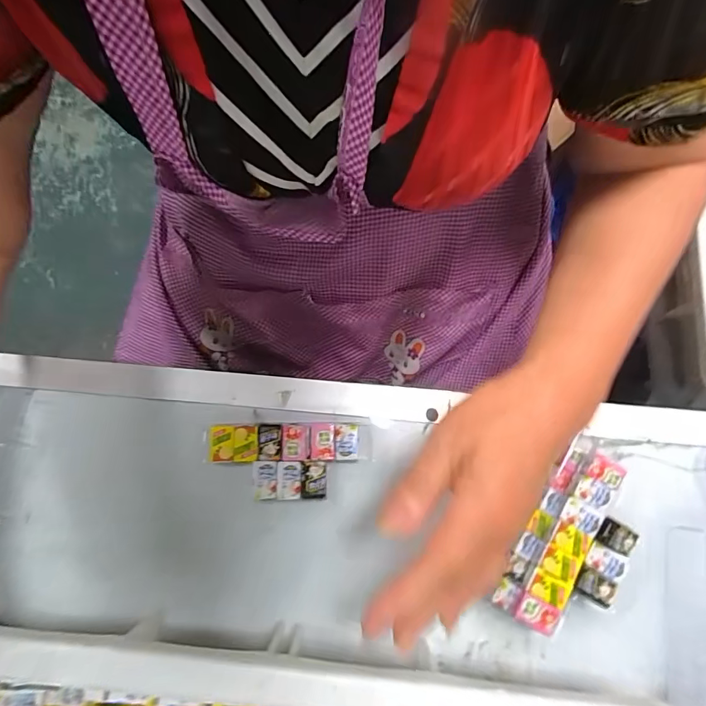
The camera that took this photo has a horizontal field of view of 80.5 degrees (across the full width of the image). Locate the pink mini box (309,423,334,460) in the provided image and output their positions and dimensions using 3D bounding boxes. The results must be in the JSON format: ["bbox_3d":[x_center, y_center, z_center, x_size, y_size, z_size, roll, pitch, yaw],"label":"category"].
[{"bbox_3d":[-0.022,0.064,0.301,0.018,0.004,0.025,-2,79,0],"label":"pink mini box"}]

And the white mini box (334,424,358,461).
[{"bbox_3d":[-0.005,0.065,0.303,0.016,0.012,0.025,-1,79,0],"label":"white mini box"}]

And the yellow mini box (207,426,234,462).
[{"bbox_3d":[-0.094,0.065,0.299,0.019,0.005,0.025,-2,79,0],"label":"yellow mini box"}]

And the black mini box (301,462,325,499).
[{"bbox_3d":[-0.028,0.090,0.295,0.017,0.004,0.025,-1,79,0],"label":"black mini box"}]

